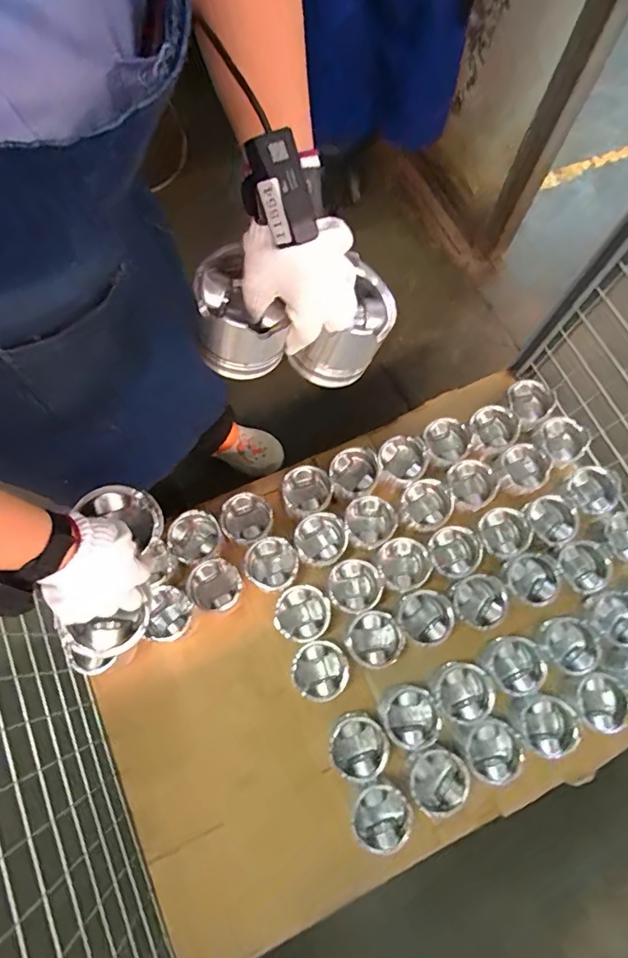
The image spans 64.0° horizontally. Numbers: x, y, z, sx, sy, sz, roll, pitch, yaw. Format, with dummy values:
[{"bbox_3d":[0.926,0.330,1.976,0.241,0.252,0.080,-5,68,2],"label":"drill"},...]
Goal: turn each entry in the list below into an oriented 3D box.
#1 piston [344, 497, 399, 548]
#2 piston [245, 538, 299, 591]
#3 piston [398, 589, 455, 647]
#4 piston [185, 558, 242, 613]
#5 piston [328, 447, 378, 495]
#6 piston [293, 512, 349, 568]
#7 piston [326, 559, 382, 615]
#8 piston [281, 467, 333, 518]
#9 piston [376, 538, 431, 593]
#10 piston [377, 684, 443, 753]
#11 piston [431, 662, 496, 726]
[{"bbox_3d":[0.099,0.081,0.917,0.089,0.060,0.086,0,72,-1],"label":"piston"},{"bbox_3d":[-0.075,0.154,0.899,0.097,0.059,0.093,12,72,2],"label":"piston"},{"bbox_3d":[0.187,0.240,0.866,0.088,0.069,0.089,0,72,-1],"label":"piston"},{"bbox_3d":[-0.170,0.189,0.878,0.086,0.061,0.086,0,72,-1],"label":"piston"},{"bbox_3d":[0.072,-0.001,0.963,0.085,0.111,0.088,0,72,-1],"label":"piston"},{"bbox_3d":[0.011,0.111,0.901,0.092,0.073,0.090,0,72,-1],"label":"piston"},{"bbox_3d":[0.069,0.189,0.879,0.090,0.055,0.089,0,72,-1],"label":"piston"},{"bbox_3d":[-0.017,0.025,0.934,0.085,0.060,0.087,0,72,-1],"label":"piston"},{"bbox_3d":[0.154,0.155,0.894,0.084,0.076,0.090,0,72,-1],"label":"piston"},{"bbox_3d":[0.155,0.393,0.844,0.092,0.085,0.099,0,72,-1],"label":"piston"},{"bbox_3d":[0.243,0.354,0.834,0.086,0.086,0.091,0,72,-1],"label":"piston"}]

